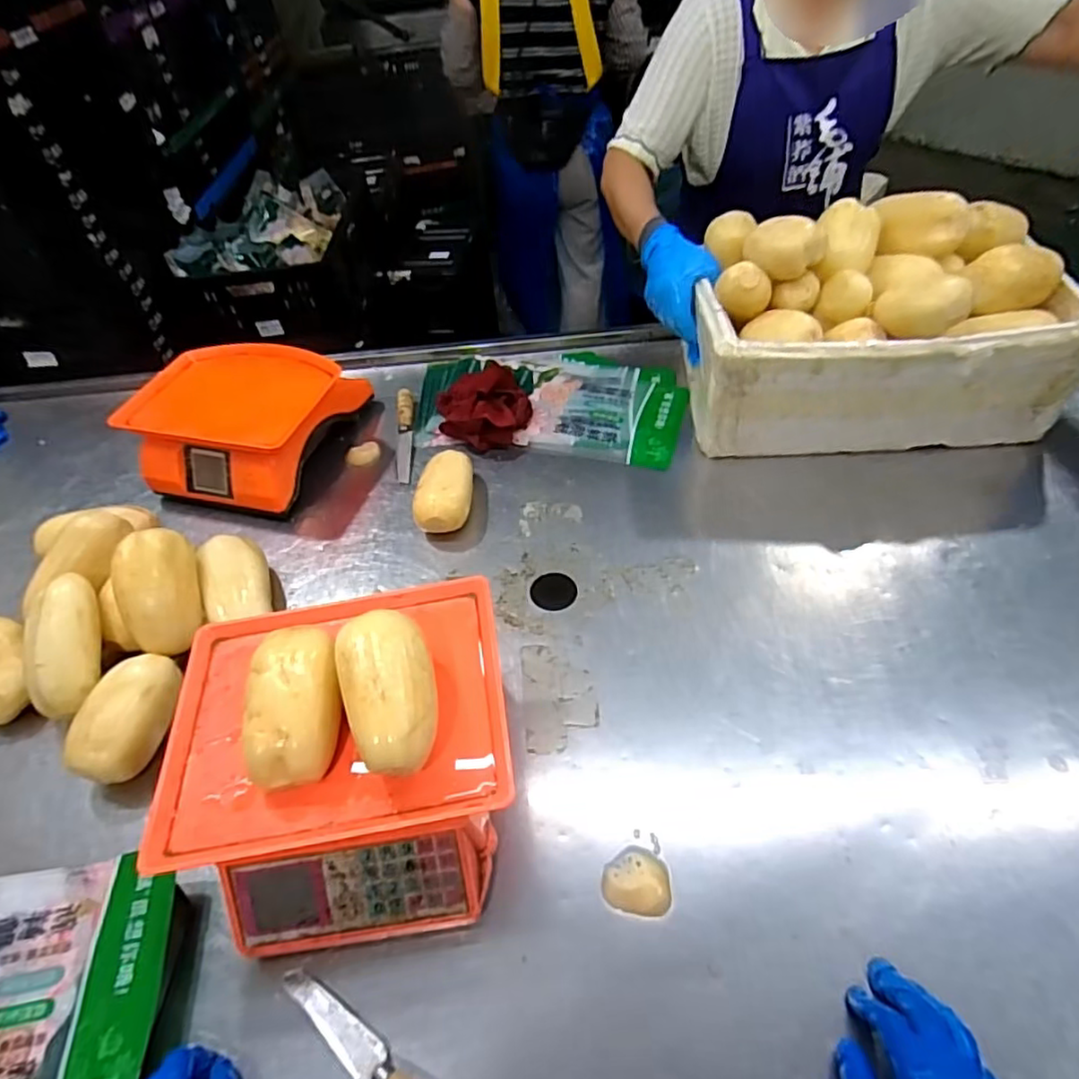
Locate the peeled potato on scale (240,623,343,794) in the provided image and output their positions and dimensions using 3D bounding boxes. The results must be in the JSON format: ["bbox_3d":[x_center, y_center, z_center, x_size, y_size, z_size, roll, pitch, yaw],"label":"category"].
[{"bbox_3d":[-0.207,0.139,0.547,0.071,0.058,0.126,-8,49,0],"label":"peeled potato on scale"}]

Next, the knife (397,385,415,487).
[{"bbox_3d":[-0.214,-0.171,1.012,0.027,0.027,0.192,-9,47,-1],"label":"knife"}]

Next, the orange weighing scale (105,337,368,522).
[{"bbox_3d":[-0.450,-0.178,0.983,0.280,0.134,0.267,9,51,15],"label":"orange weighing scale"}]

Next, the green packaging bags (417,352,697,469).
[{"bbox_3d":[0.011,-0.229,1.046,0.436,0.016,0.256,7,49,13],"label":"green packaging bags"}]

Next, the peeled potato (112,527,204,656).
[{"bbox_3d":[-0.452,0.060,0.761,0.084,0.140,0.069,-16,8,-28],"label":"peeled potato"}]

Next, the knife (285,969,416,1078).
[{"bbox_3d":[-0.127,0.407,0.493,0.209,0.023,0.028,23,54,25],"label":"knife"}]

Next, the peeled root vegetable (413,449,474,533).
[{"bbox_3d":[-0.132,-0.061,0.889,0.077,0.067,0.135,3,49,10],"label":"peeled root vegetable"}]

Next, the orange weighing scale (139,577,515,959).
[{"bbox_3d":[-0.173,0.207,0.606,0.293,0.135,0.281,-10,47,-2],"label":"orange weighing scale"}]

